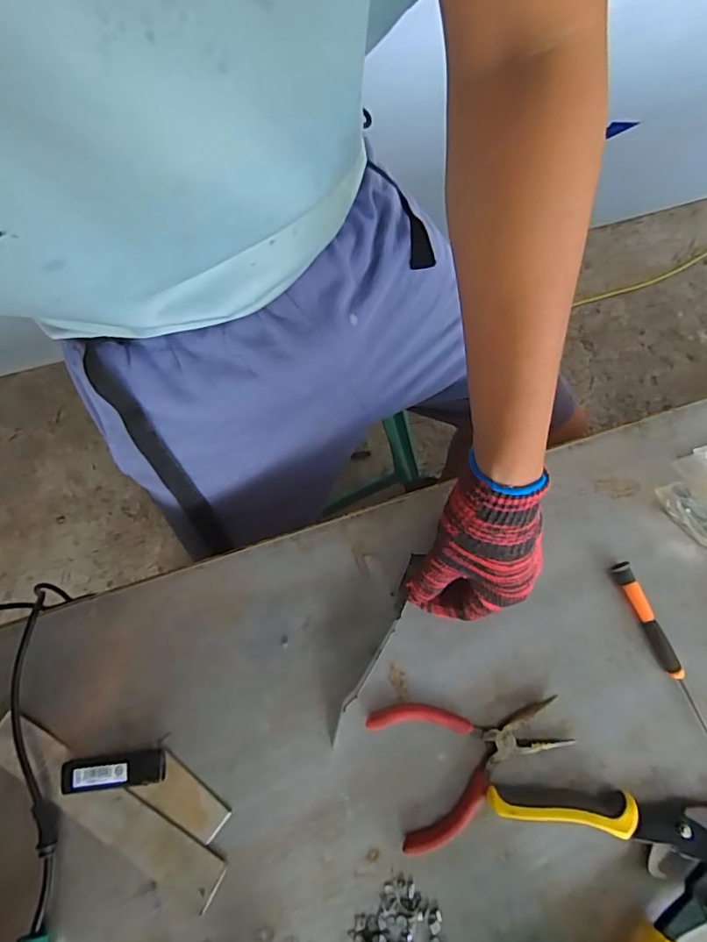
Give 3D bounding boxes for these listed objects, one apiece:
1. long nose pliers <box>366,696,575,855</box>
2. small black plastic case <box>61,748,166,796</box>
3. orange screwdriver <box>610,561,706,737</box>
[{"bbox_3d":[0.093,0.218,0.409,0.143,0.015,0.100,-20,74,-4],"label":"long nose pliers"},{"bbox_3d":[-0.189,0.237,0.411,0.080,0.012,0.025,-8,74,0],"label":"small black plastic case"},{"bbox_3d":[0.252,0.143,0.425,0.013,0.013,0.143,-22,74,-4],"label":"orange screwdriver"}]

